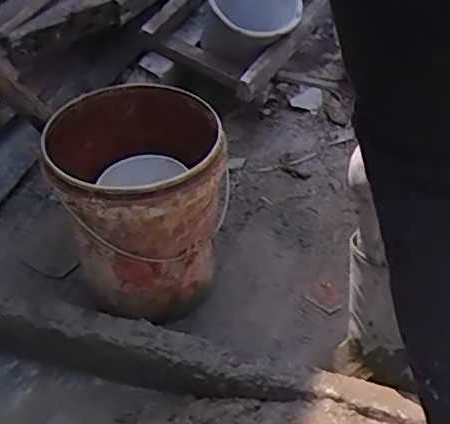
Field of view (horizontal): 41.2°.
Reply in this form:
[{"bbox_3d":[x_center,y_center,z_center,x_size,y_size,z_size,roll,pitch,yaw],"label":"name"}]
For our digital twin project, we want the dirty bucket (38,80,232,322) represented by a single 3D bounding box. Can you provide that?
[{"bbox_3d":[-0.142,-0.023,1.110,0.282,0.325,0.319,-12,42,-6],"label":"dirty bucket"}]

